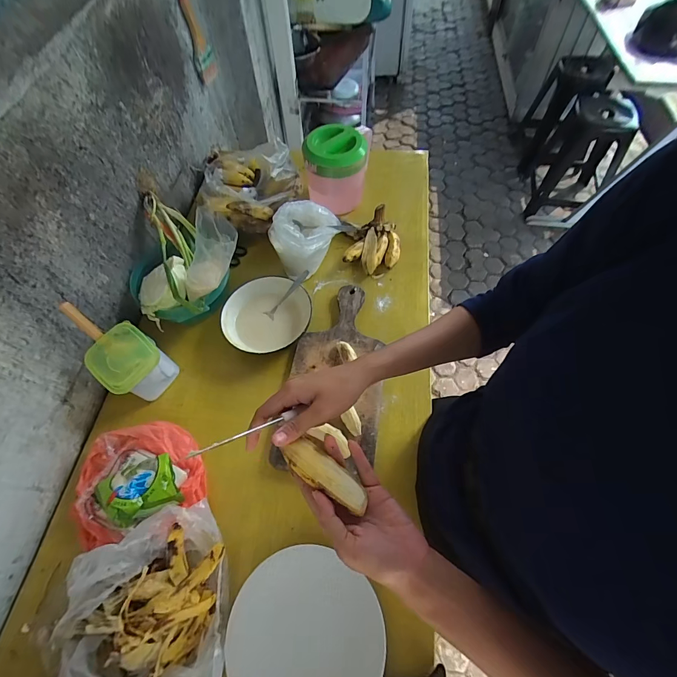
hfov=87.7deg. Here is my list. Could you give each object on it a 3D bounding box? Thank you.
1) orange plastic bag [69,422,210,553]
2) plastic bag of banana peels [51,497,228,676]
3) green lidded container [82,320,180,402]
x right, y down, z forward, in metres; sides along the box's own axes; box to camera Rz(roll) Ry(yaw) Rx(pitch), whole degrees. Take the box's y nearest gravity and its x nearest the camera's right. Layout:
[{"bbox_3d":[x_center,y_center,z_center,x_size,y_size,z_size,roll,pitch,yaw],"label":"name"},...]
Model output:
[{"bbox_3d":[-0.322,0.212,0.550,0.192,0.063,0.163,-23,63,-10],"label":"orange plastic bag"},{"bbox_3d":[-0.259,0.351,0.448,0.216,0.088,0.205,-18,62,-7],"label":"plastic bag of banana peels"},{"bbox_3d":[-0.351,0.049,0.610,0.085,0.118,0.095,34,68,19],"label":"green lidded container"}]

